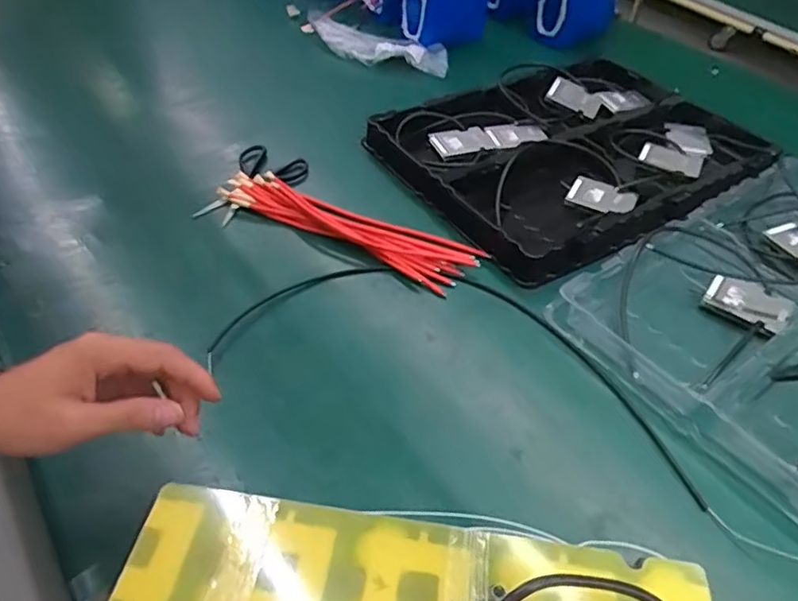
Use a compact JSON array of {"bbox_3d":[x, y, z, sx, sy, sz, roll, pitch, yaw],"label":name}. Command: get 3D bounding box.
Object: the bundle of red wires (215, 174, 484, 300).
[{"bbox_3d":[-0.061,-0.084,0.679,0.303,0.022,0.074,19,48,15],"label":"bundle of red wires"}]

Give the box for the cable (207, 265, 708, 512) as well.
[{"bbox_3d":[0.063,0.044,0.583,0.438,0.008,0.192,16,45,10],"label":"cable"}]

